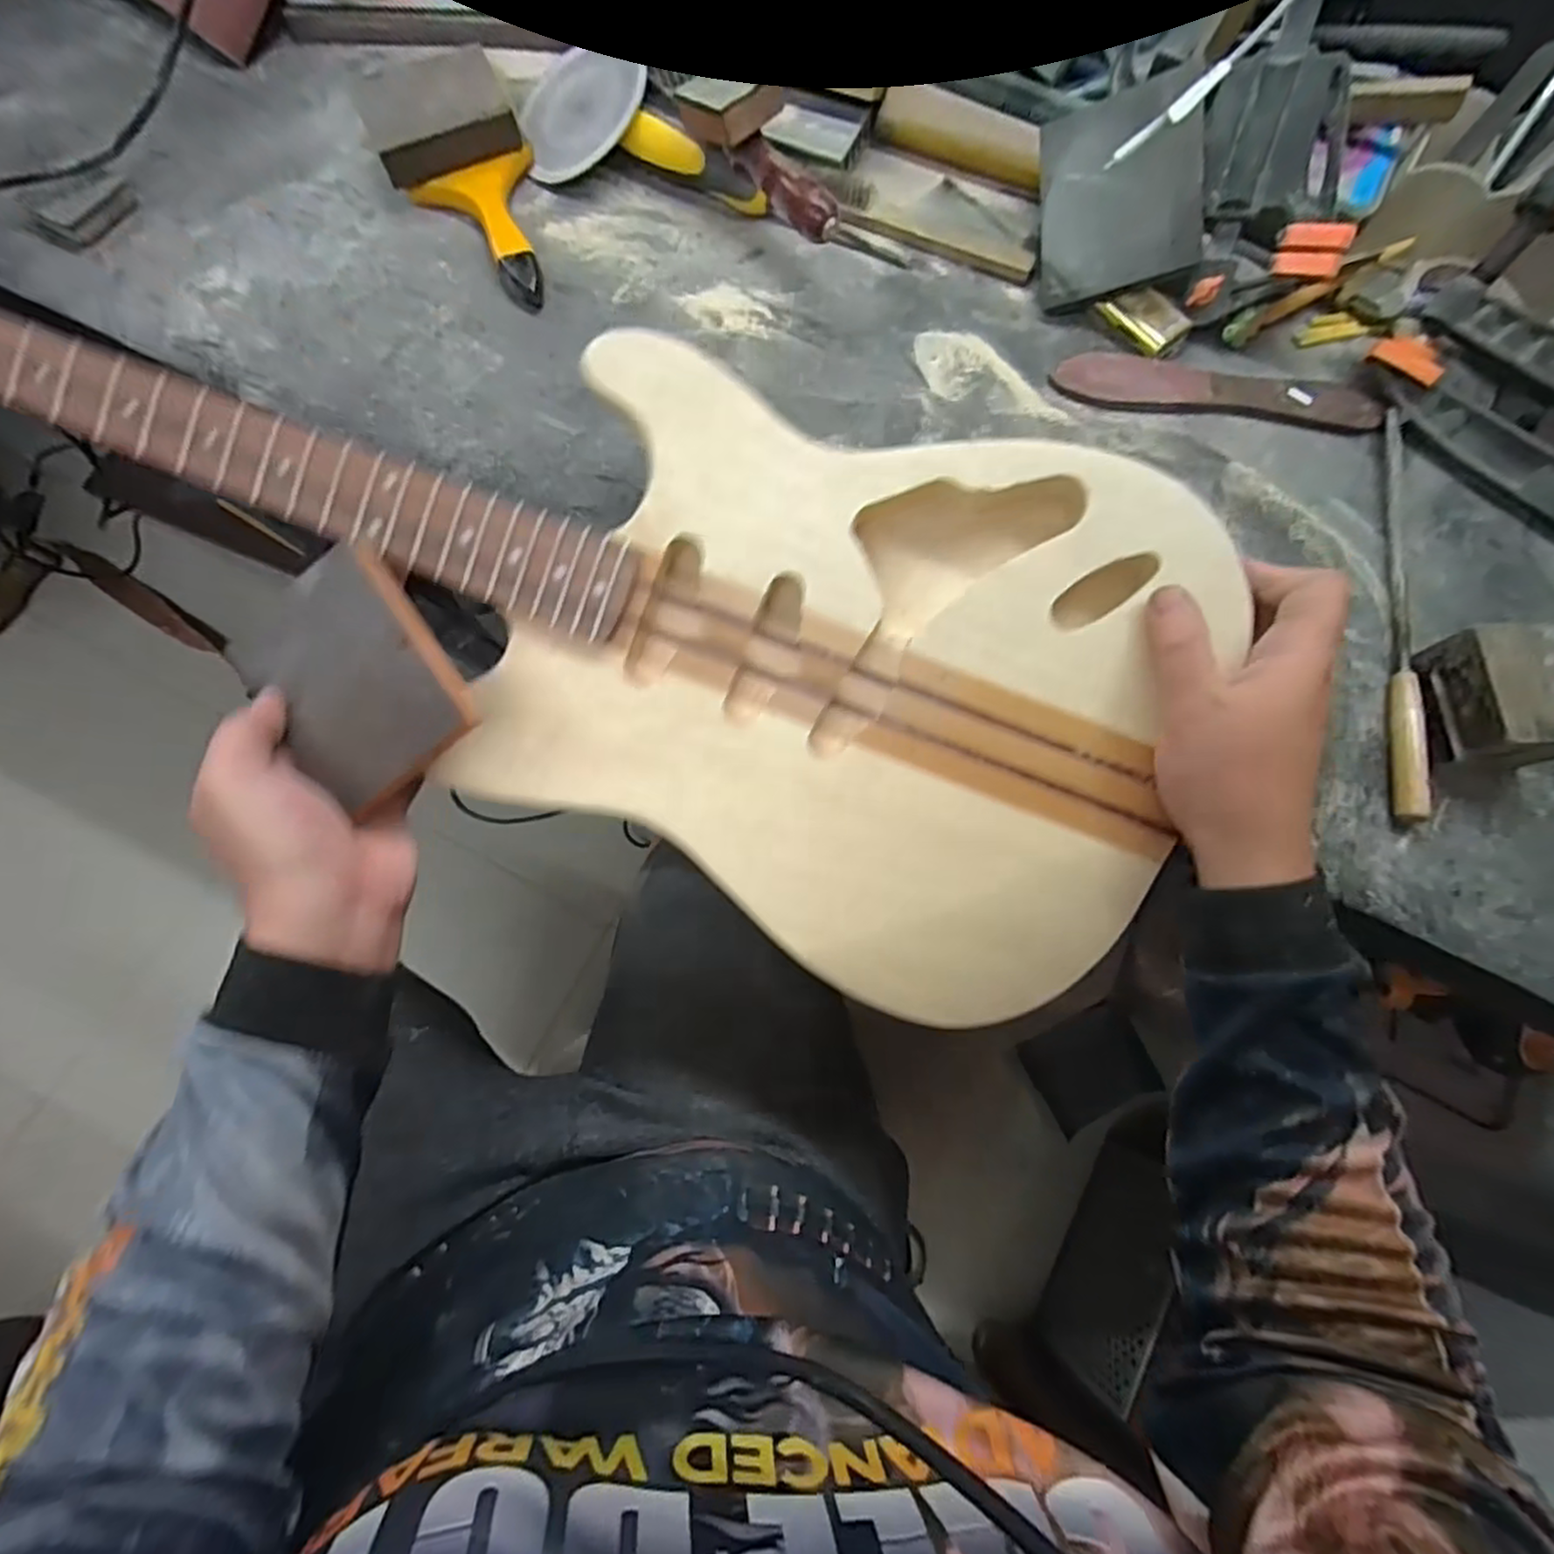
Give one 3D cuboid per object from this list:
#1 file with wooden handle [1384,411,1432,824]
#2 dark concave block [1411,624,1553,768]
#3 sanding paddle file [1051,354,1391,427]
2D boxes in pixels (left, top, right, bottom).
[{"bbox_3d":[0.391,-0.113,0.433,0.018,0.022,0.286,10,74,1],"label":"file with wooden handle"},{"bbox_3d":[0.410,-0.044,0.400,0.050,0.056,0.075,1,74,-2],"label":"dark concave block"},{"bbox_3d":[0.306,-0.267,0.484,0.217,0.011,0.039,10,70,3],"label":"sanding paddle file"}]

